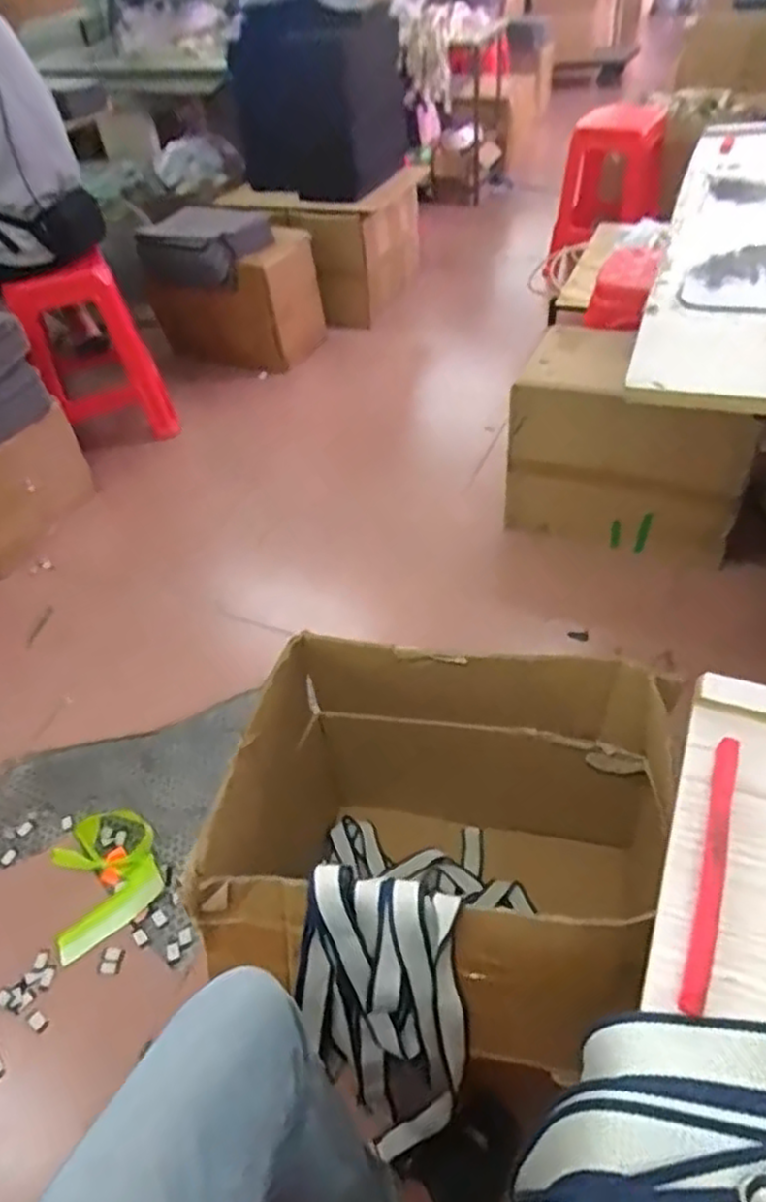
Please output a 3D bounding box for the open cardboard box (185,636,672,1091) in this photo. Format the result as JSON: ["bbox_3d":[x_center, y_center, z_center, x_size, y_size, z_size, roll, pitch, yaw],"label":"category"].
[{"bbox_3d":[0.076,0.372,1.017,0.517,0.474,0.437,7,47,14],"label":"open cardboard box"}]

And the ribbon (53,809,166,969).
[{"bbox_3d":[-0.504,0.498,1.301,0.180,0.029,0.245,-21,47,-13],"label":"ribbon"}]

